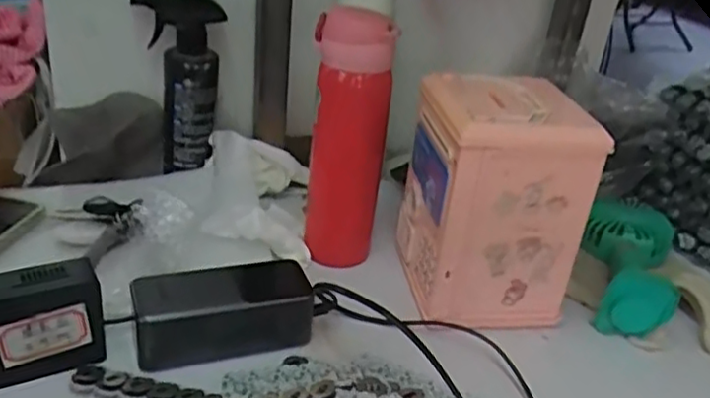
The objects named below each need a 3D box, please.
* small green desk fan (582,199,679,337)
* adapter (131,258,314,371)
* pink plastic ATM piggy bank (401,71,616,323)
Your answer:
[{"bbox_3d":[0.254,0.060,0.627,0.082,0.061,0.166,18,30,19],"label":"small green desk fan"},{"bbox_3d":[-0.097,0.082,0.511,0.135,0.040,0.056,-5,31,-23],"label":"adapter"},{"bbox_3d":[0.114,0.001,0.570,0.118,0.176,0.119,1,29,-12],"label":"pink plastic ATM piggy bank"}]

